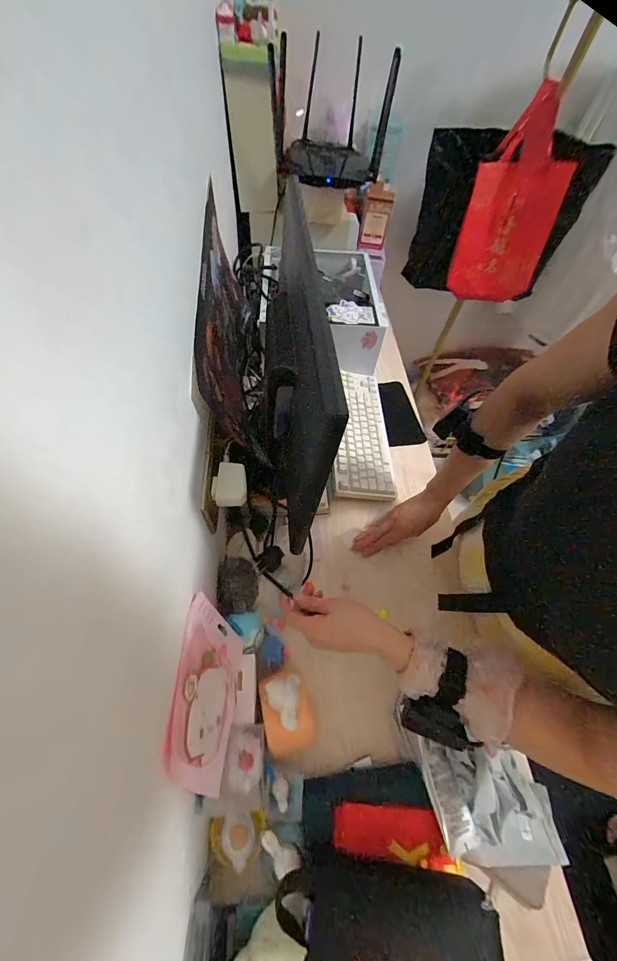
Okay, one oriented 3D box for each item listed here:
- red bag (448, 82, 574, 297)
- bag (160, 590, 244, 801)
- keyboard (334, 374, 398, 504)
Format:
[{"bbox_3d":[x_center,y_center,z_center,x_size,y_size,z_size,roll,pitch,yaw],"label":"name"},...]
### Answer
[{"bbox_3d":[0.556,-0.709,0.980,0.280,0.463,0.062,-11,60,5],"label":"red bag"},{"bbox_3d":[-0.116,0.239,0.393,0.018,0.140,0.161,-8,45,13],"label":"bag"},{"bbox_3d":[0.116,-0.126,0.789,0.127,0.033,0.360,2,58,-3],"label":"keyboard"}]

